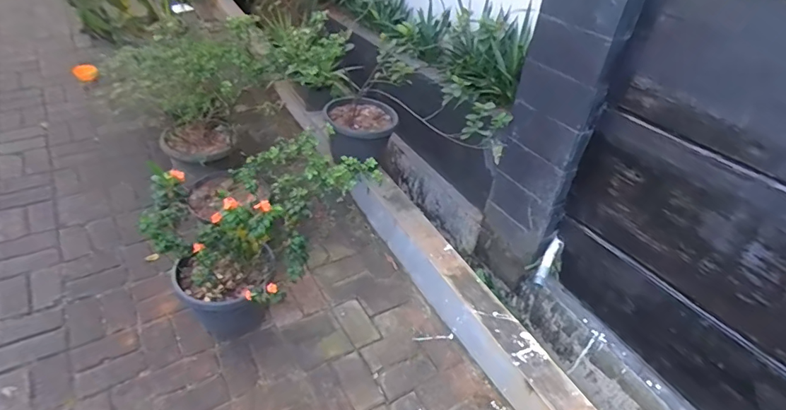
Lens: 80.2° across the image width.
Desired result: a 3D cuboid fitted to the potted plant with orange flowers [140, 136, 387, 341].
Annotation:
[{"bbox_3d":[-0.459,0.094,1.649,0.497,0.679,0.727,20,37,19],"label":"potted plant with orange flowers"}]

